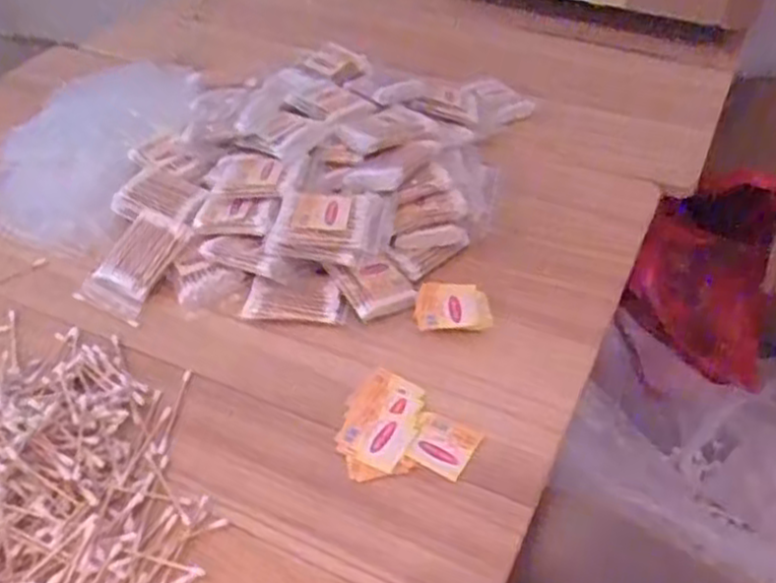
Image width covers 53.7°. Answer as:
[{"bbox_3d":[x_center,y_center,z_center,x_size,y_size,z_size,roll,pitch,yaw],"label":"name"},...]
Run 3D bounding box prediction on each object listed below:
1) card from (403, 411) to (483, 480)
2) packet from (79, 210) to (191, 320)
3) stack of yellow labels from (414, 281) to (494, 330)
[{"bbox_3d":[0.037,0.104,0.524,0.044,0.004,0.042,24,49,17],"label":"card"},{"bbox_3d":[-0.213,-0.025,0.646,0.062,0.007,0.091,20,70,18],"label":"packet"},{"bbox_3d":[0.051,0.010,0.611,0.060,0.012,0.049,-2,41,-1],"label":"stack of yellow labels"}]

